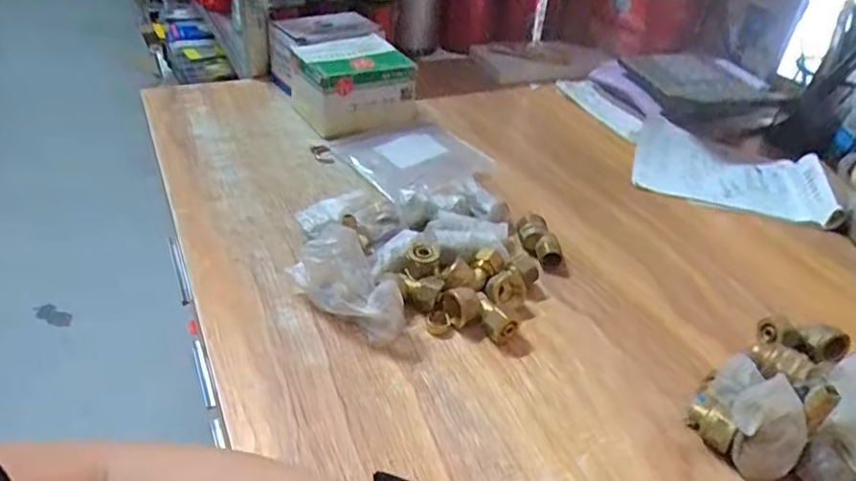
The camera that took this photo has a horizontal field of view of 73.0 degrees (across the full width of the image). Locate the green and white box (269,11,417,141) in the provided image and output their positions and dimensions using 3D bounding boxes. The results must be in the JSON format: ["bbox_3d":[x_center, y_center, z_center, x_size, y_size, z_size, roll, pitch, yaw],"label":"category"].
[{"bbox_3d":[-0.108,-0.206,0.700,0.127,0.082,0.185,-13,41,-24],"label":"green and white box"}]

